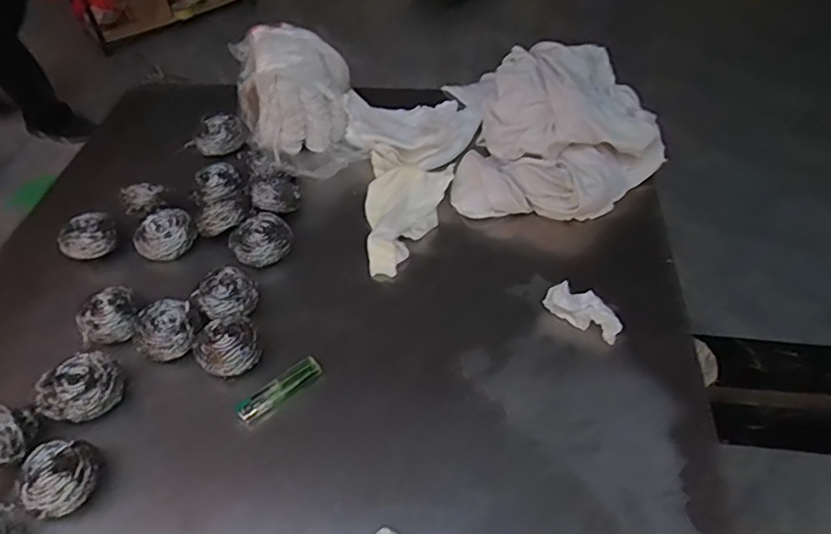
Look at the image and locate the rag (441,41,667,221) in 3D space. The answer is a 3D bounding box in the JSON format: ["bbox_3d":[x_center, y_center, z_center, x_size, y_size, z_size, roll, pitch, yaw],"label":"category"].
[{"bbox_3d":[0.191,-0.190,0.783,0.282,0.107,0.303,5,49,4],"label":"rag"}]

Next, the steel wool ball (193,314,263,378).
[{"bbox_3d":[-0.186,0.076,0.588,0.060,0.031,0.063,0,49,0],"label":"steel wool ball"}]

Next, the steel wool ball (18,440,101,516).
[{"bbox_3d":[-0.292,0.179,0.498,0.054,0.036,0.057,0,49,0],"label":"steel wool ball"}]

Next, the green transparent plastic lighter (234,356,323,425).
[{"bbox_3d":[-0.130,0.115,0.567,0.085,0.009,0.024,-31,56,-24],"label":"green transparent plastic lighter"}]

